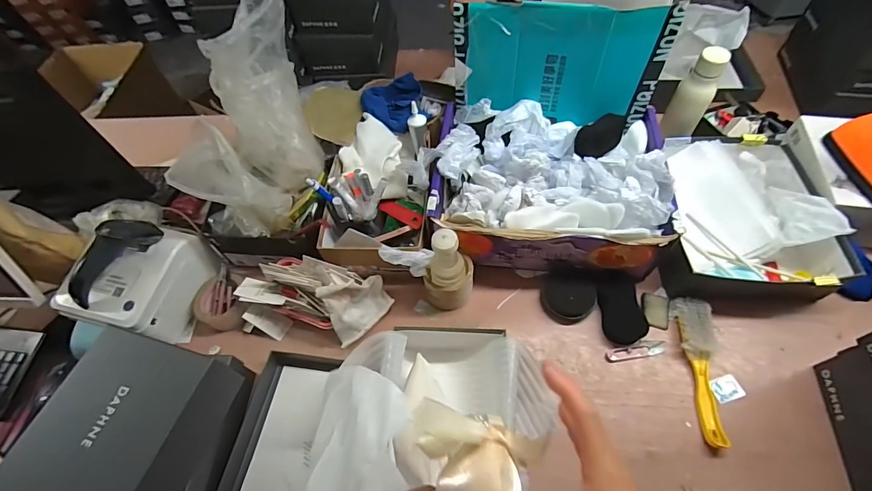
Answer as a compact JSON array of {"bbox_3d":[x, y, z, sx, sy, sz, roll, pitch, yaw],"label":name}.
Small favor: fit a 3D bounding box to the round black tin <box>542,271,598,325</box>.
[{"bbox_3d":[0.237,0.086,0.714,0.091,0.027,0.089,-2,58,4],"label":"round black tin"}]

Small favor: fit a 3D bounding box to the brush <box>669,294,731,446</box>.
[{"bbox_3d":[0.421,0.191,0.636,0.052,0.038,0.231,4,59,8],"label":"brush"}]

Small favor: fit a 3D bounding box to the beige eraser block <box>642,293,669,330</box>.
[{"bbox_3d":[0.384,0.114,0.701,0.041,0.012,0.058,10,60,11],"label":"beige eraser block"}]

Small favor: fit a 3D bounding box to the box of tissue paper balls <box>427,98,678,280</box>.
[{"bbox_3d":[0.198,-0.123,0.743,0.385,0.149,0.297,4,58,7],"label":"box of tissue paper balls"}]

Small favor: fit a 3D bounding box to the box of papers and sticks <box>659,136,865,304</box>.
[{"bbox_3d":[0.536,-0.064,0.738,0.276,0.105,0.330,4,59,7],"label":"box of papers and sticks"}]

